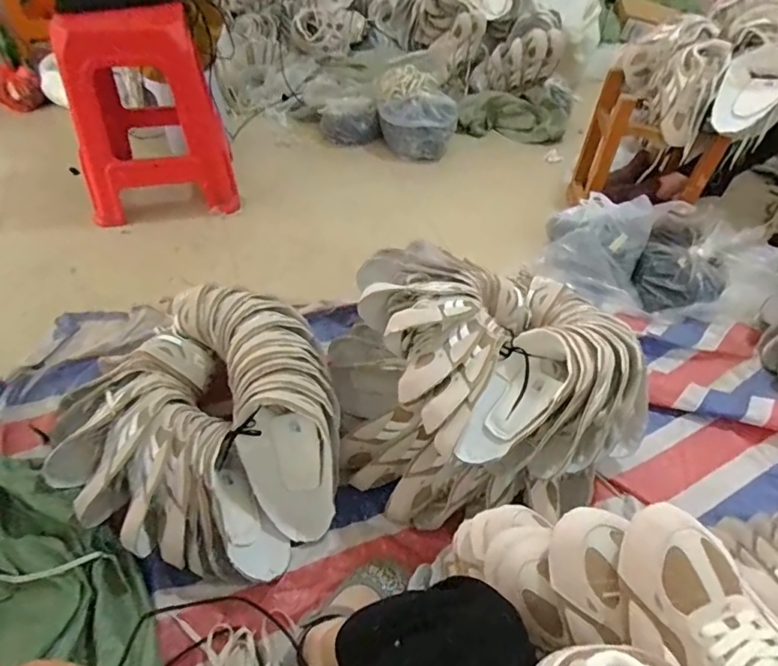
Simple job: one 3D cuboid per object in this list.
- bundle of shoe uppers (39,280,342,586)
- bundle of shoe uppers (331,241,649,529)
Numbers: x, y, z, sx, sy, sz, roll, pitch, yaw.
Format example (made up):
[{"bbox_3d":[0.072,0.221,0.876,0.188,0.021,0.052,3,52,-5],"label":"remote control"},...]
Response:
[{"bbox_3d":[-0.317,0.146,0.874,0.485,0.170,0.446,11,47,6],"label":"bundle of shoe uppers"},{"bbox_3d":[0.171,0.092,0.894,0.518,0.278,0.427,-3,47,-7],"label":"bundle of shoe uppers"}]

